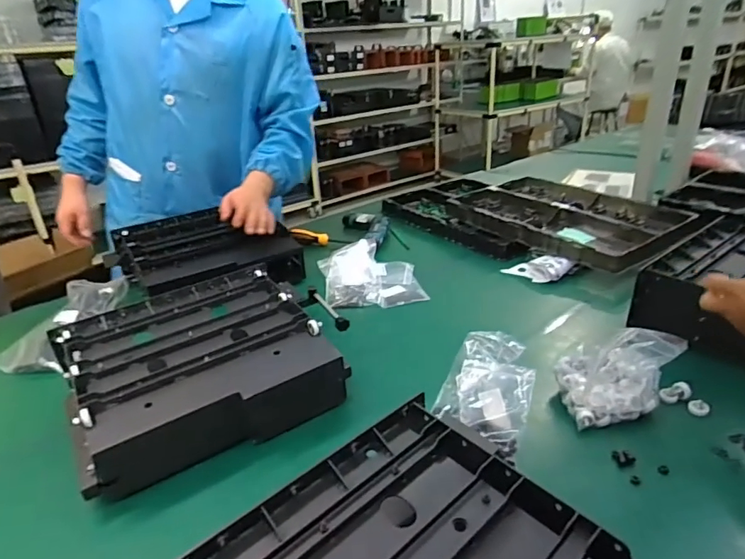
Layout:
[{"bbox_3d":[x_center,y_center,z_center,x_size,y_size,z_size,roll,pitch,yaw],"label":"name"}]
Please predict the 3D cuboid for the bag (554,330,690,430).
[{"bbox_3d":[0.309,0.110,0.630,0.113,0.132,0.101,-1,27,5],"label":"bag"}]

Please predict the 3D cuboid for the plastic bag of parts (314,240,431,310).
[{"bbox_3d":[-0.007,-0.016,1.044,0.198,0.057,0.235,-7,27,-8],"label":"plastic bag of parts"}]

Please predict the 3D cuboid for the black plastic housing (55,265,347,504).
[{"bbox_3d":[-0.243,0.123,0.730,0.356,0.109,0.301,-19,31,-28],"label":"black plastic housing"}]

